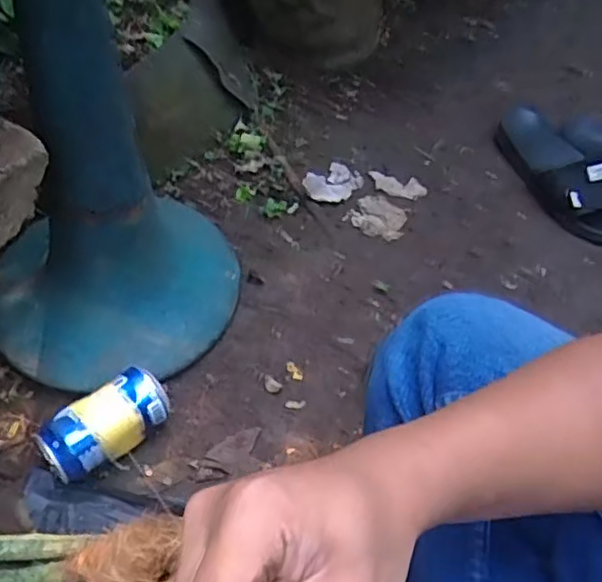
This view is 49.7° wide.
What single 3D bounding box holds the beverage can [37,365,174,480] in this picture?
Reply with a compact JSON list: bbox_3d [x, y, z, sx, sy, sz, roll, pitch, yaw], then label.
[{"bbox_3d":[-0.181,0.131,0.611,0.115,0.070,0.056,-34,59,-26],"label":"beverage can"}]

